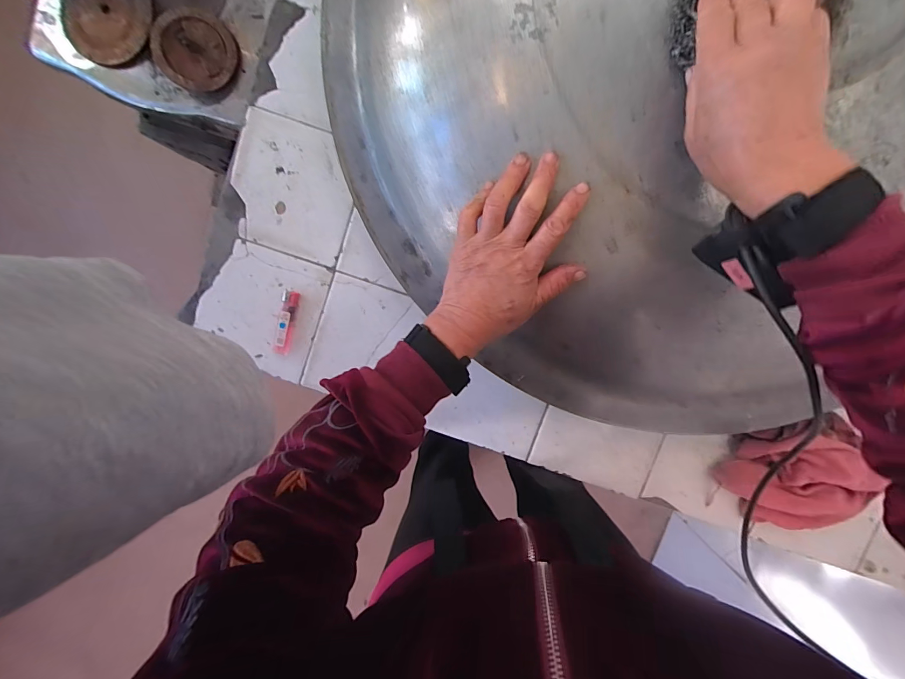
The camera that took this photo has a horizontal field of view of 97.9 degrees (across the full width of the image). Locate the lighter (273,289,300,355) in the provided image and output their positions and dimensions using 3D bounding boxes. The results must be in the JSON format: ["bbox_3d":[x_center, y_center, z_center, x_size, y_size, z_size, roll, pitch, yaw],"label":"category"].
[{"bbox_3d":[-0.200,-0.020,0.477,0.018,0.014,0.075,9,96,0],"label":"lighter"}]

